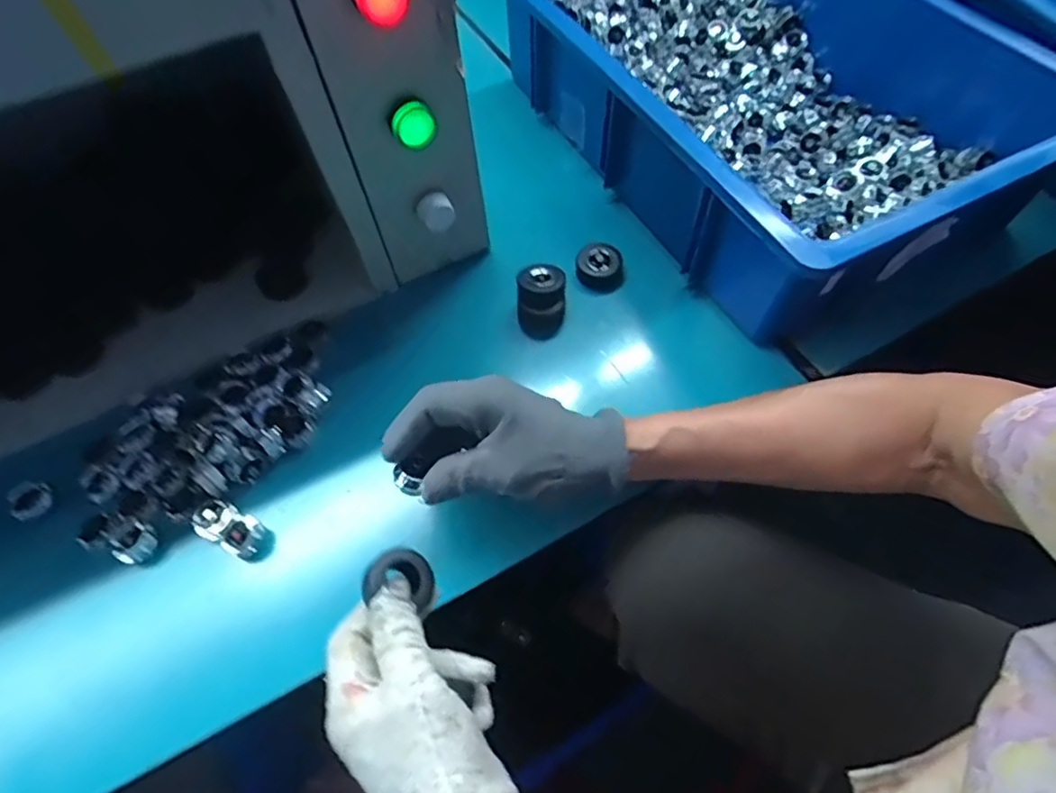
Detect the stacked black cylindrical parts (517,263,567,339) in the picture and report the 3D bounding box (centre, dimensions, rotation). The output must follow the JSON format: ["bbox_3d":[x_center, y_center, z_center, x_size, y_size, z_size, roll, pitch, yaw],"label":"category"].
[{"bbox_3d":[0.011,-0.077,0.474,0.037,0.049,0.039,-2,60,3],"label":"stacked black cylindrical parts"}]

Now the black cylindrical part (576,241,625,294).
[{"bbox_3d":[0.061,-0.107,0.496,0.038,0.036,0.033,5,61,7],"label":"black cylindrical part"}]

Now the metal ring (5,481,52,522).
[{"bbox_3d":[-0.340,0.071,0.401,0.022,0.014,0.023,-2,60,3],"label":"metal ring"}]

